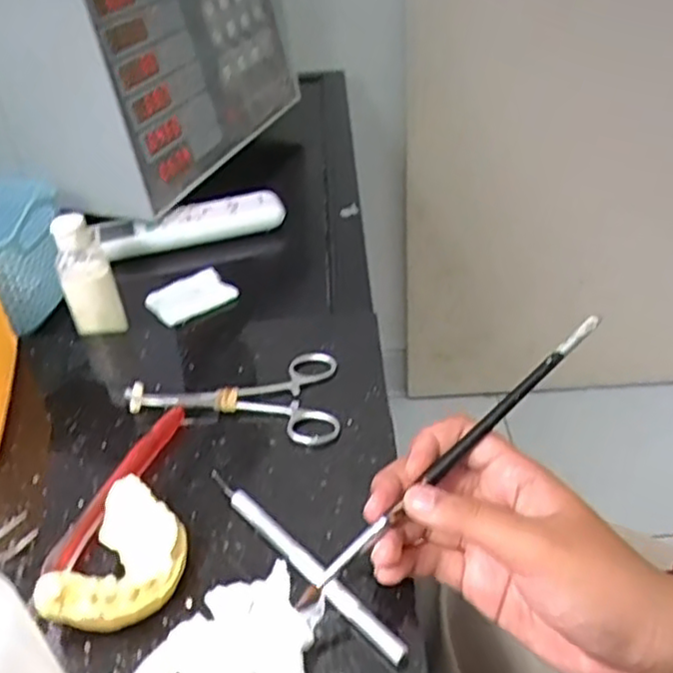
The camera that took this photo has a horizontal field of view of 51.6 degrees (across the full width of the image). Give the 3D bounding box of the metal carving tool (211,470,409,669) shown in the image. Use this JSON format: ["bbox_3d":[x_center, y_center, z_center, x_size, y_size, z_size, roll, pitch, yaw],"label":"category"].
[{"bbox_3d":[-0.019,0.099,0.319,0.008,0.009,0.137,-30,44,-30],"label":"metal carving tool"}]

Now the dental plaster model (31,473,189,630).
[{"bbox_3d":[-0.093,0.100,0.308,0.050,0.029,0.066,12,40,20],"label":"dental plaster model"}]

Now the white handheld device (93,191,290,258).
[{"bbox_3d":[-0.126,-0.098,0.607,0.157,0.025,0.035,-13,38,-11],"label":"white handheld device"}]

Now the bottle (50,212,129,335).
[{"bbox_3d":[-0.169,-0.041,0.470,0.033,0.081,0.024,-19,39,-18],"label":"bottle"}]

